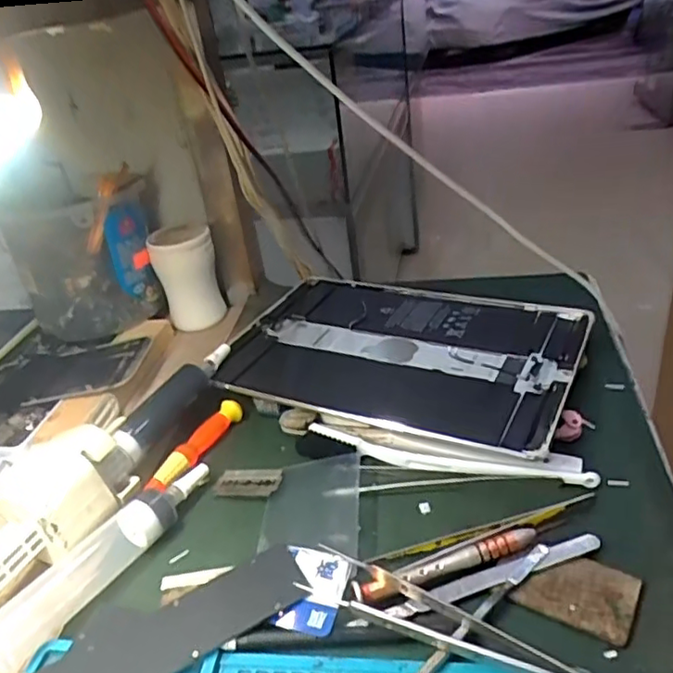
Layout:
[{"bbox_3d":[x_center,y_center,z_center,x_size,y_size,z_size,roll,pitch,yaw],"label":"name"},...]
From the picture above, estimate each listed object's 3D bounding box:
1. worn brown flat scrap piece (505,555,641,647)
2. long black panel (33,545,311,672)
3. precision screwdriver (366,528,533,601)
[{"bbox_3d":[0.109,0.113,0.278,0.048,0.004,0.035,14,37,31],"label":"worn brown flat scrap piece"},{"bbox_3d":[-0.091,0.141,0.276,0.163,0.009,0.037,-21,34,-21],"label":"long black panel"},{"bbox_3d":[0.054,0.107,0.294,0.087,0.008,0.012,-15,32,-11],"label":"precision screwdriver"}]

